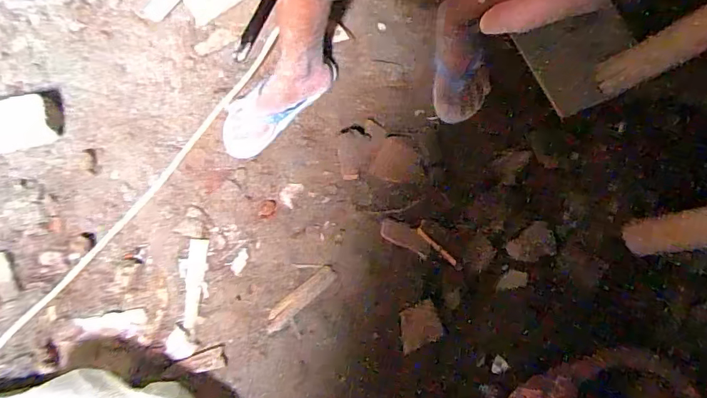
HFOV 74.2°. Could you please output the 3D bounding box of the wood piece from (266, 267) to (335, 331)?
[{"bbox_3d":[-0.095,0.176,0.836,0.148,0.006,0.034,-41,81,-6],"label":"wood piece"}]

